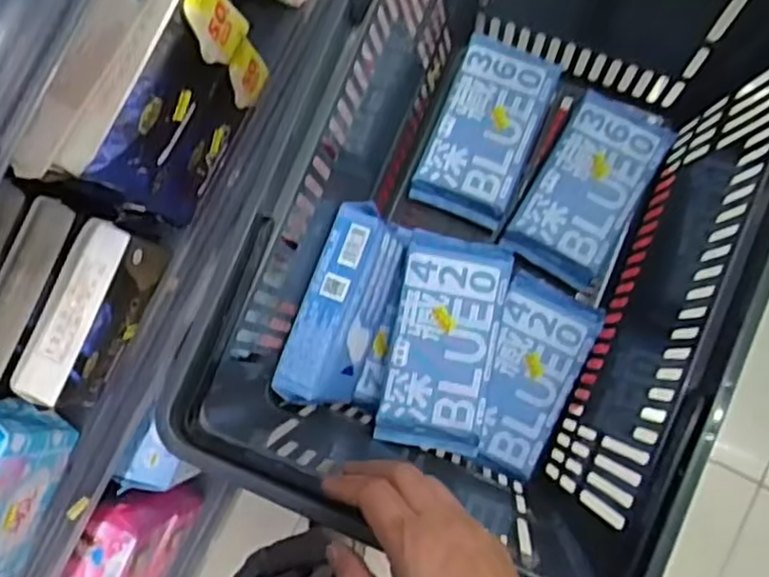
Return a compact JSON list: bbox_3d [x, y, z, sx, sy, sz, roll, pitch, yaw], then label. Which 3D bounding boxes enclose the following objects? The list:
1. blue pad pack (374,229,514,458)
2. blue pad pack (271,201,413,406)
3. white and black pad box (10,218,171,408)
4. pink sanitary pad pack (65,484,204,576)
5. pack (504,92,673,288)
[{"bbox_3d":[0.051,0.045,0.612,0.086,0.046,0.178,11,85,6],"label":"blue pad pack"},{"bbox_3d":[-0.030,0.015,0.605,0.060,0.087,0.163,22,86,6],"label":"blue pad pack"},{"bbox_3d":[-0.243,0.022,0.602,0.051,0.075,0.150,23,86,7],"label":"white and black pad box"},{"bbox_3d":[-0.315,0.336,0.866,0.066,0.169,0.207,26,87,7],"label":"pink sanitary pad pack"},{"bbox_3d":[0.189,-0.094,0.655,0.096,0.040,0.175,29,87,7],"label":"pack"}]

